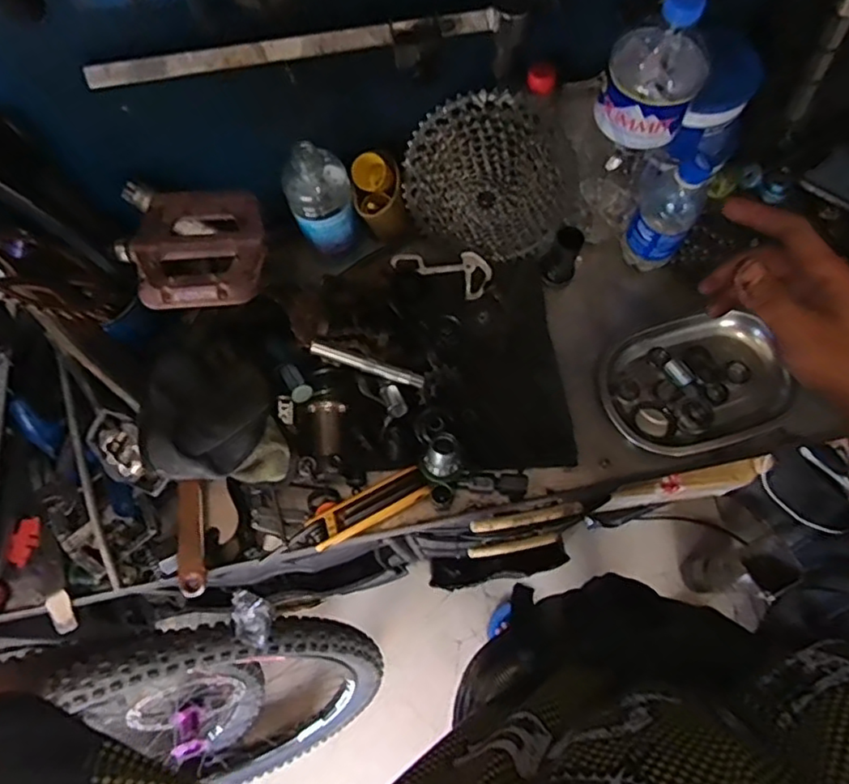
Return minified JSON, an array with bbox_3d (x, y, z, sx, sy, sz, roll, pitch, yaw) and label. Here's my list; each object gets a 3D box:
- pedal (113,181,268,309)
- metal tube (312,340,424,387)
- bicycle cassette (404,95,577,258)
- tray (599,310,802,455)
[{"bbox_3d":[-0.181,-0.114,0.468,0.113,0.026,0.111,-2,70,2],"label":"pedal"},{"bbox_3d":[-0.060,-0.029,0.646,0.127,0.012,0.014,18,70,-17],"label":"metal tube"},{"bbox_3d":[0.074,-0.233,0.675,0.197,0.183,0.055,9,41,-1],"label":"bicycle cassette"},{"bbox_3d":[0.305,-0.013,0.679,0.207,0.035,0.147,-17,71,-4],"label":"tray"}]

